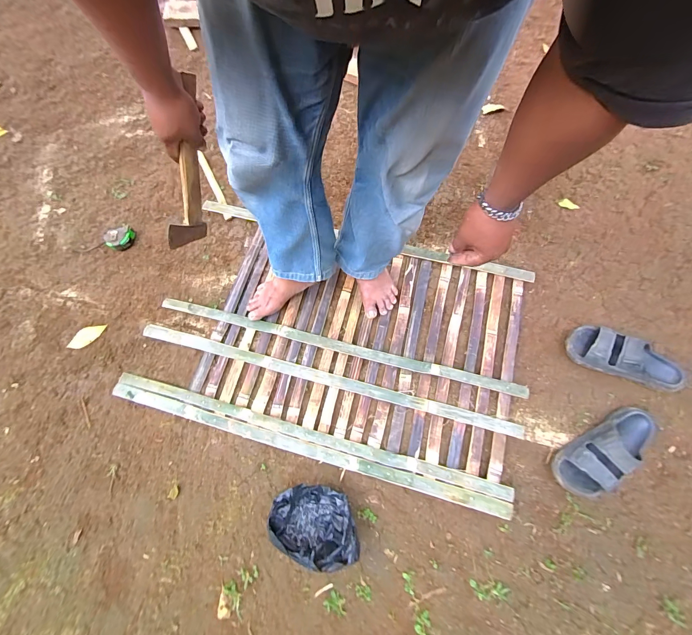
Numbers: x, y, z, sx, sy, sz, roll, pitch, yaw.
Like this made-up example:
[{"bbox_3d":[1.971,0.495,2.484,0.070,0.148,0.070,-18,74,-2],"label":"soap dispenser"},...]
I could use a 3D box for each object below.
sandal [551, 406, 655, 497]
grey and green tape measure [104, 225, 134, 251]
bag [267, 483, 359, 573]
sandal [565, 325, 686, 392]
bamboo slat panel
[{"bbox_3d":[0.617,0.312,0.783,0.280,0.078,0.105,-33,73,-8],"label":"sandal"},{"bbox_3d":[-0.717,-0.254,1.055,0.076,0.041,0.090,32,76,12],"label":"grey and green tape measure"},{"bbox_3d":[-0.070,0.459,0.733,0.174,0.121,0.171,-11,71,-1],"label":"bag"},{"bbox_3d":[0.725,0.101,0.855,0.276,0.094,0.116,23,74,10],"label":"sandal"},{"bbox_3d":[-0.042,0.041,0.927,1.018,0.041,0.646,13,73,7],"label":"bamboo slat panel"}]

